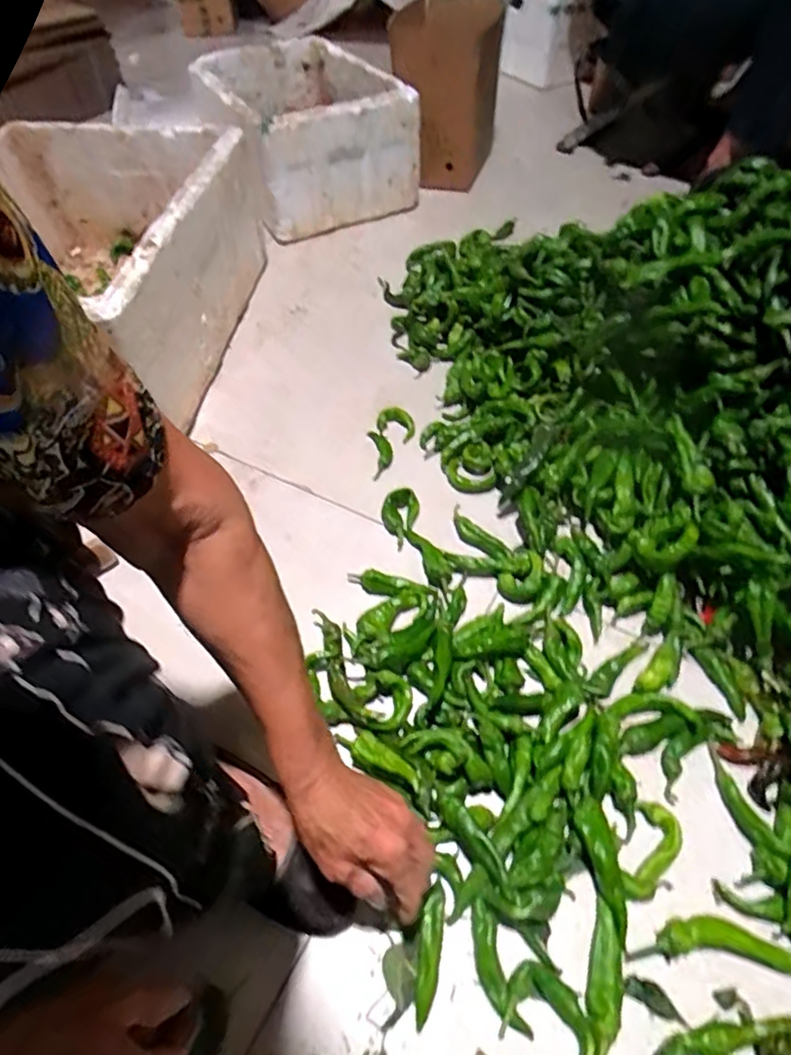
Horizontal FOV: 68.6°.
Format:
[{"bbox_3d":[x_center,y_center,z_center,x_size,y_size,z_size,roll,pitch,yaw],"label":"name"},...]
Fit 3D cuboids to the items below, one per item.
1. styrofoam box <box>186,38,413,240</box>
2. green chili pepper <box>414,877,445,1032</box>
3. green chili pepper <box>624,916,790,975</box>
[{"bbox_3d":[-0.209,-0.903,1.337,0.355,0.234,0.507,-22,54,-11],"label":"styrofoam box"},{"bbox_3d":[0.027,0.352,0.482,0.020,0.015,0.098,5,63,9],"label":"green chili pepper"},{"bbox_3d":[0.274,0.346,0.481,0.154,0.024,0.034,2,53,7],"label":"green chili pepper"}]

